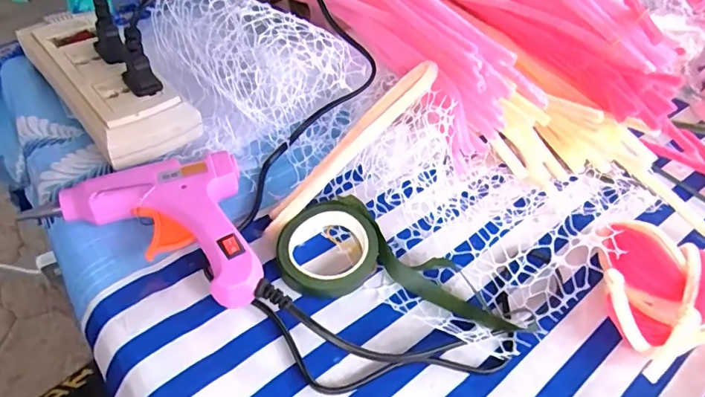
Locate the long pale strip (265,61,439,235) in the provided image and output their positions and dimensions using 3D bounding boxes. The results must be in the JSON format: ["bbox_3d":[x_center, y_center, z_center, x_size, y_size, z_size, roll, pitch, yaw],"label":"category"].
[{"bbox_3d":[-0.001,-0.033,0.309,0.146,0.009,0.016,-45,64,-3],"label":"long pale strip"}]

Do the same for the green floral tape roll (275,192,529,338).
[{"bbox_3d":[0.029,0.037,0.296,0.142,0.018,0.063,11,51,4],"label":"green floral tape roll"}]

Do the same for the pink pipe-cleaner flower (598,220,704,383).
[{"bbox_3d":[0.182,0.056,0.287,0.077,0.036,0.095,-18,55,-18],"label":"pink pipe-cleaner flower"}]

